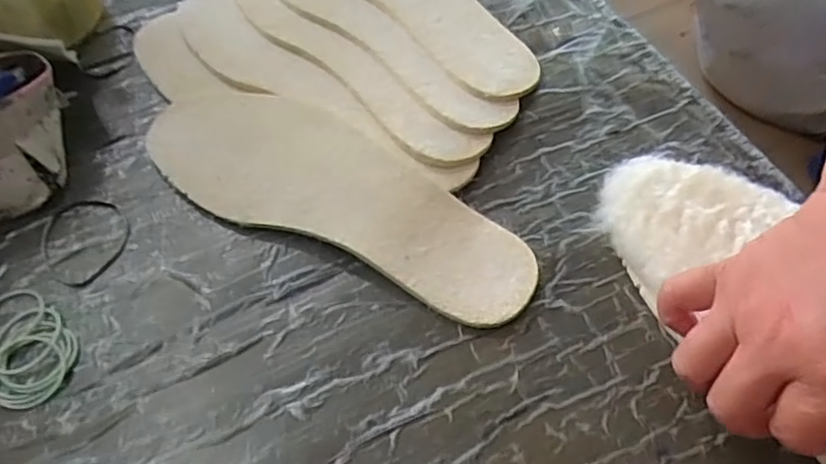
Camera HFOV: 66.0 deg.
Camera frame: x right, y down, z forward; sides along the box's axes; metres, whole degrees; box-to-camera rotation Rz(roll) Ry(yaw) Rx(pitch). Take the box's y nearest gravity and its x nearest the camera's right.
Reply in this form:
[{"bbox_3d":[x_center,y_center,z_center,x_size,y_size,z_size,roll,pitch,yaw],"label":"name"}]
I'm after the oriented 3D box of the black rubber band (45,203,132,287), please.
[{"bbox_3d":[-0.209,0.003,0.405,0.053,0.004,0.063,-32,59,-18],"label":"black rubber band"}]

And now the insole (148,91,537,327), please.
[{"bbox_3d":[-0.051,-0.031,0.405,0.271,0.013,0.092,22,68,16],"label":"insole"}]

